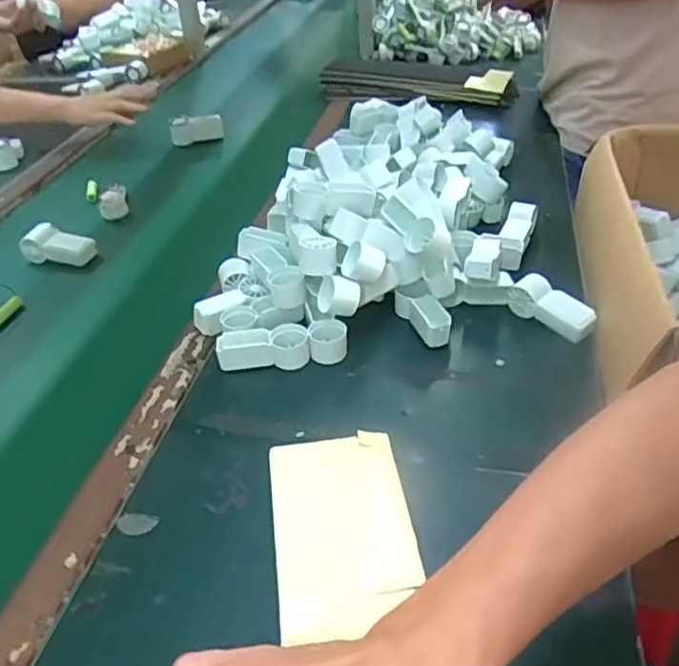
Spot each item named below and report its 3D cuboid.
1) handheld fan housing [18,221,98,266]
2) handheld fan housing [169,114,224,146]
[{"bbox_3d":[-0.385,-0.120,0.849,0.096,0.036,0.050,17,43,24],"label":"handheld fan housing"},{"bbox_3d":[-0.270,-0.387,1.181,0.097,0.050,0.028,-12,39,-11],"label":"handheld fan housing"}]

